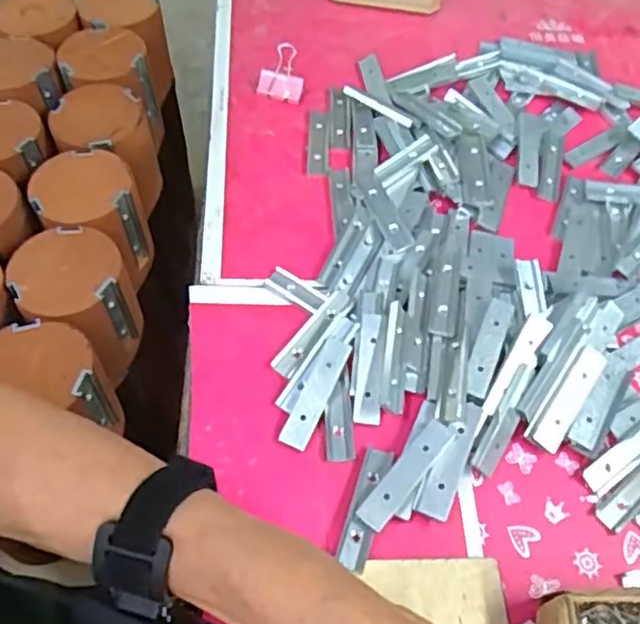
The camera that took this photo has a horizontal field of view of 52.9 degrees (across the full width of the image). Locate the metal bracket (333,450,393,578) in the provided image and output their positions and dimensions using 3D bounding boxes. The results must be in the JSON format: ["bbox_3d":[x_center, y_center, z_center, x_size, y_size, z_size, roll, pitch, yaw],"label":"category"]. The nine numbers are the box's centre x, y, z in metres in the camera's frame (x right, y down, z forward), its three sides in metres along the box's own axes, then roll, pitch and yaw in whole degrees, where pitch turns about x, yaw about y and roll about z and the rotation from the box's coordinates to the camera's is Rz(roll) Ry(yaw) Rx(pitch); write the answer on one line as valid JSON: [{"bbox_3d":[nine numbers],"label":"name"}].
[{"bbox_3d":[0.028,0.118,0.394,0.018,0.007,0.076,16,57,7],"label":"metal bracket"}]

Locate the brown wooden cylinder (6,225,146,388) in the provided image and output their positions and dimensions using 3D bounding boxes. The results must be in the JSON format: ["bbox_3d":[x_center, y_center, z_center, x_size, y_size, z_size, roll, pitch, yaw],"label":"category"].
[{"bbox_3d":[-0.180,-0.003,0.489,0.075,0.096,0.079,2,56,-2],"label":"brown wooden cylinder"}]

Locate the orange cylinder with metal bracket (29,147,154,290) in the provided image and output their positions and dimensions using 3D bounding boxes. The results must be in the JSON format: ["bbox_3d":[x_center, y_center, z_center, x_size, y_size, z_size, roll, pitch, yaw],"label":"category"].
[{"bbox_3d":[-0.183,-0.074,0.528,0.078,0.100,0.079,-10,58,-10],"label":"orange cylinder with metal bracket"}]

